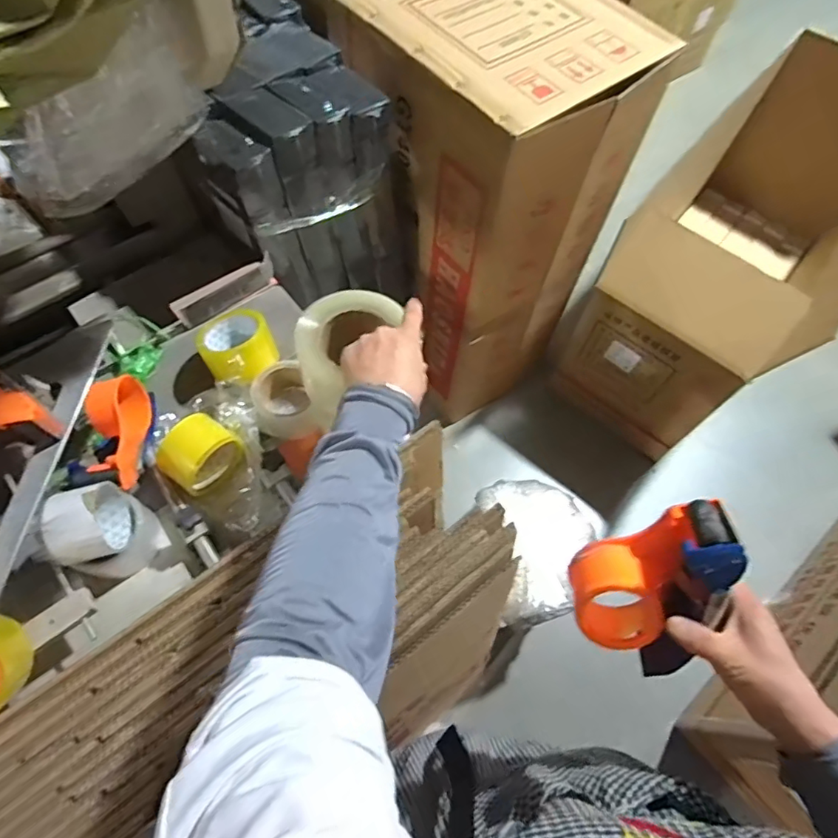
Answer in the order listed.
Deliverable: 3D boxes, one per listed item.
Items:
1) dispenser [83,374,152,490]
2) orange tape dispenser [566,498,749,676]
[{"bbox_3d":[-0.385,0.013,0.682,0.059,0.067,0.149,-4,64,-5],"label":"dispenser"},{"bbox_3d":[0.209,0.151,0.454,0.112,0.156,0.084,53,39,-8],"label":"orange tape dispenser"}]

